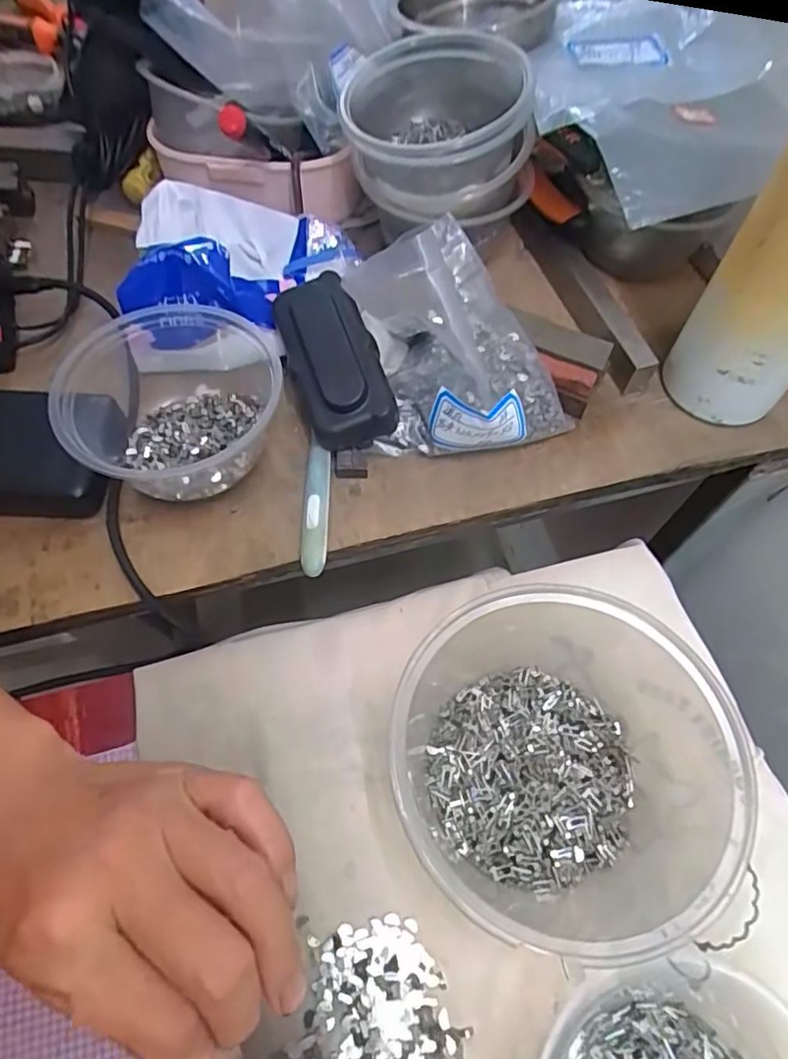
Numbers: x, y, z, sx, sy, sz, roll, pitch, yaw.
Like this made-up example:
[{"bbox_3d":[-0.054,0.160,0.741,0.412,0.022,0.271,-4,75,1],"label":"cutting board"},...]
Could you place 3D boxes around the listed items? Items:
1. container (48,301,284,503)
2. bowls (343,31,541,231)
[{"bbox_3d":[-0.119,-0.069,0.334,0.109,0.060,0.116,1,61,-1],"label":"container"},{"bbox_3d":[0.026,-0.245,0.371,0.108,0.059,0.099,1,61,-1],"label":"bowls"}]

